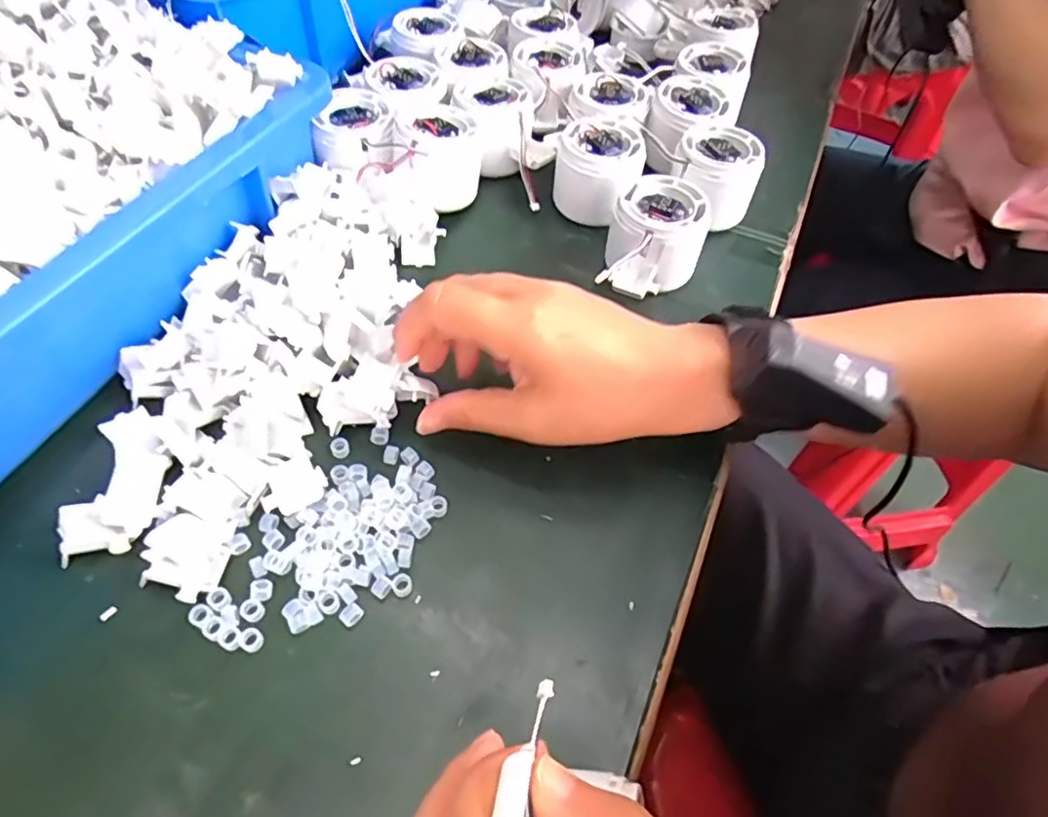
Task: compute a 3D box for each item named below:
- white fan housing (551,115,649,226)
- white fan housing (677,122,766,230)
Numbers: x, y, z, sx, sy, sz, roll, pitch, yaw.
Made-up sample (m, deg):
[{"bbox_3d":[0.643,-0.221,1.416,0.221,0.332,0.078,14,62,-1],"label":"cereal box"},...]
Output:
[{"bbox_3d":[0.051,-0.160,0.429,0.060,0.047,0.068,17,54,7],"label":"white fan housing"},{"bbox_3d":[0.129,-0.160,0.433,0.057,0.045,0.063,-12,56,-14],"label":"white fan housing"}]

